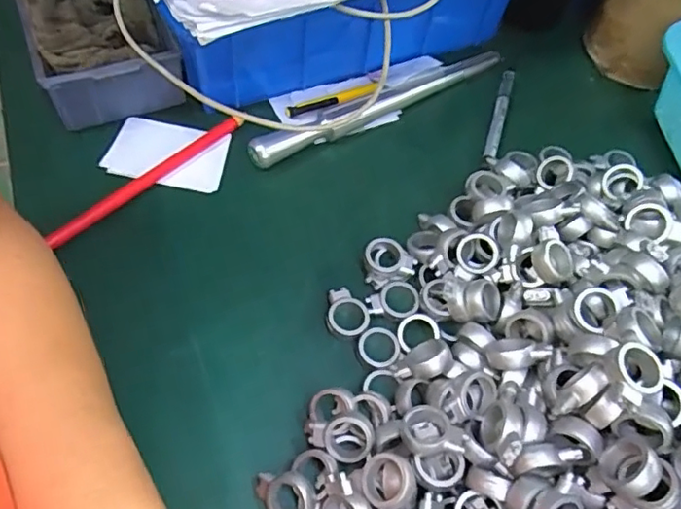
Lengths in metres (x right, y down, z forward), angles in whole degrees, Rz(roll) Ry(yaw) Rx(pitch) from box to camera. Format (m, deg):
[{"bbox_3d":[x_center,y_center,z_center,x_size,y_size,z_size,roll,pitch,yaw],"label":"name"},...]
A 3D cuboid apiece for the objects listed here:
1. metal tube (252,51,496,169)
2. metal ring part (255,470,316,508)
[{"bbox_3d":[0.033,-0.117,0.443,0.224,0.022,0.016,-27,64,-17],"label":"metal tube"},{"bbox_3d":[-0.030,0.129,0.298,0.033,0.010,0.029,-14,76,23],"label":"metal ring part"}]

